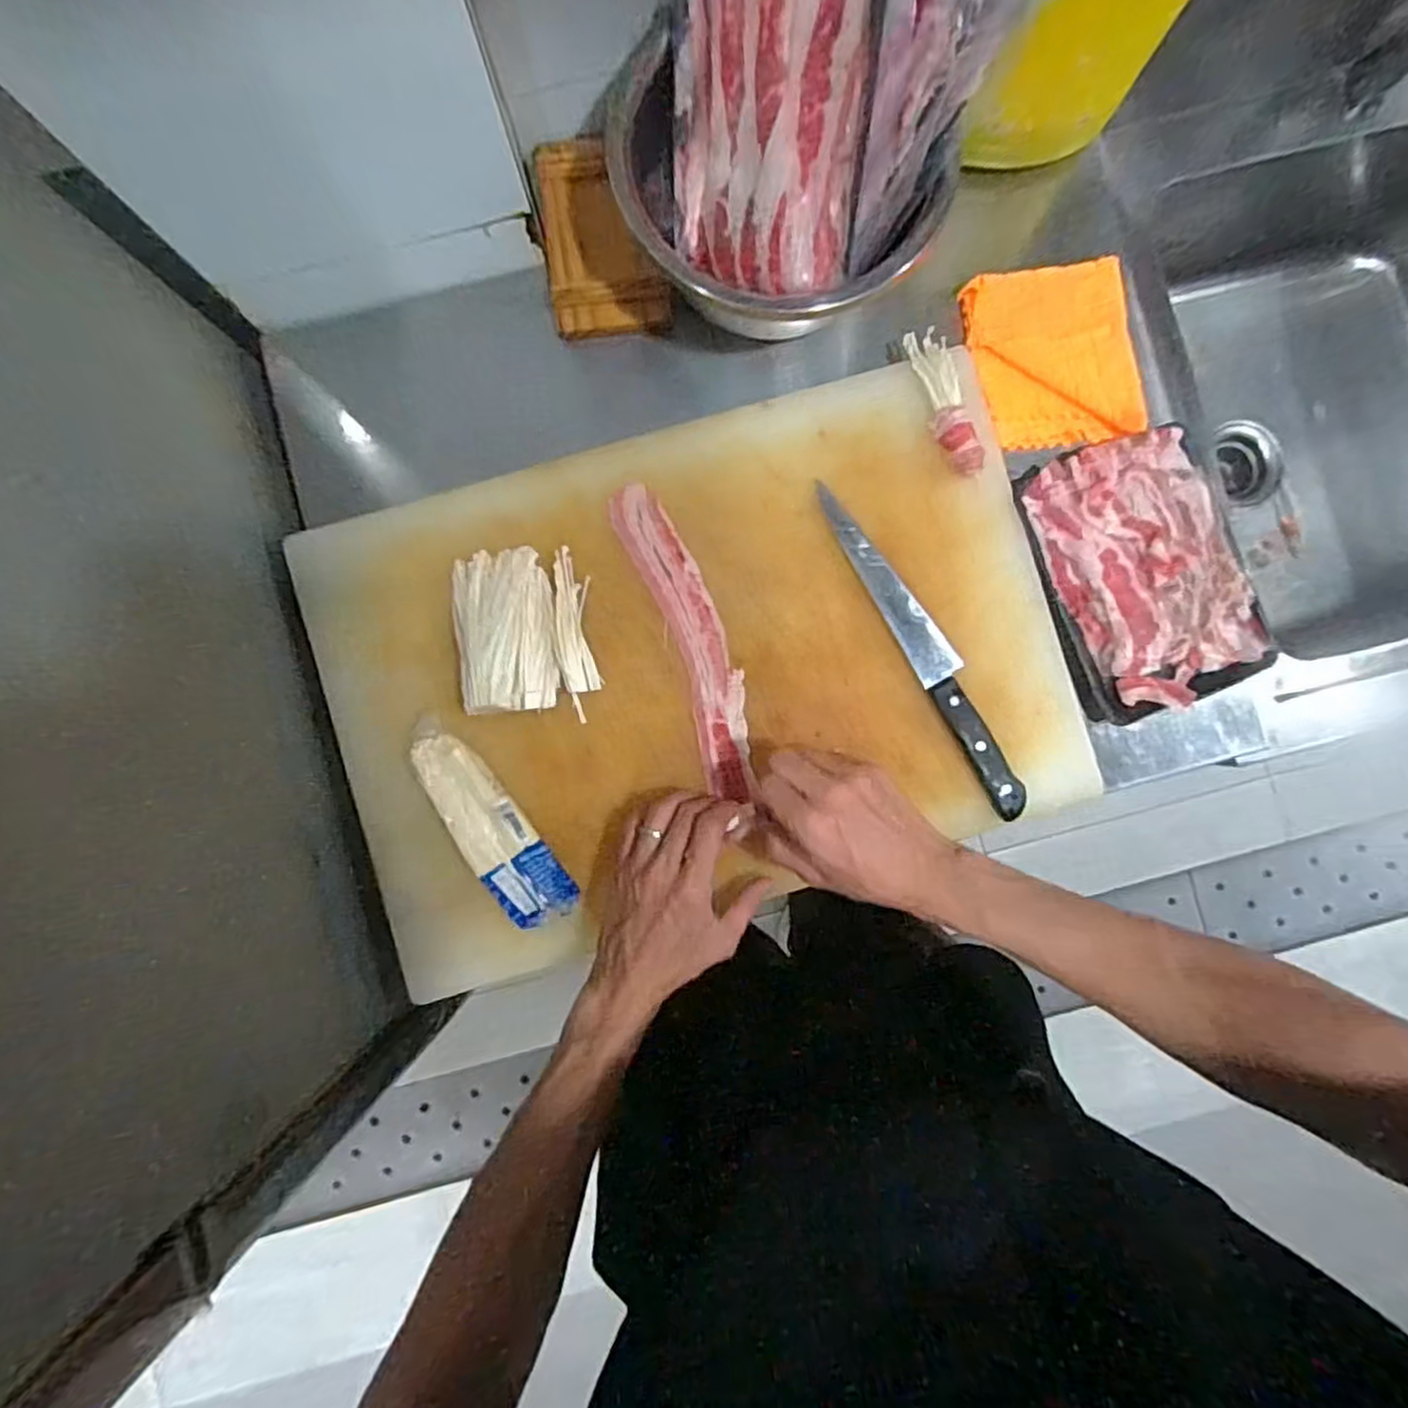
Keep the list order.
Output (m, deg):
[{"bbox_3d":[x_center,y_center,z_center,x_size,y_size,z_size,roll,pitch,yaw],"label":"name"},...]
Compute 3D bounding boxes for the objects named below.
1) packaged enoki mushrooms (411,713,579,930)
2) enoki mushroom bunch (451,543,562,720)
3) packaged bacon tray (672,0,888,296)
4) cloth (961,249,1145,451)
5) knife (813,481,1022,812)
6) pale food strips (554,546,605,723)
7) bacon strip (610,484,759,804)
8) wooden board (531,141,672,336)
[{"bbox_3d":[-0.172,0.093,0.567,0.053,0.023,0.182,-37,89,-2],"label":"packaged enoki mushrooms"},{"bbox_3d":[-0.158,-0.058,0.573,0.073,0.037,0.126,-6,88,-1],"label":"enoki mushroom bunch"},{"bbox_3d":[0.041,-0.422,0.521,0.159,0.208,0.022,24,46,22],"label":"packaged bacon tray"},{"bbox_3d":[0.299,-0.295,0.618,0.132,0.017,0.149,-9,88,-1],"label":"cloth"},{"bbox_3d":[0.181,-0.047,0.588,0.035,0.019,0.302,-29,88,-2],"label":"knife"},{"bbox_3d":[-0.104,-0.057,0.588,0.030,0.011,0.137,-8,88,-1],"label":"pale food strips"},{"bbox_3d":[-0.009,-0.054,0.591,0.052,0.006,0.263,-20,88,-1],"label":"bacon strip"},{"bbox_3d":[-0.089,-0.405,0.619,0.097,0.027,0.169,-9,88,-1],"label":"wooden board"}]

